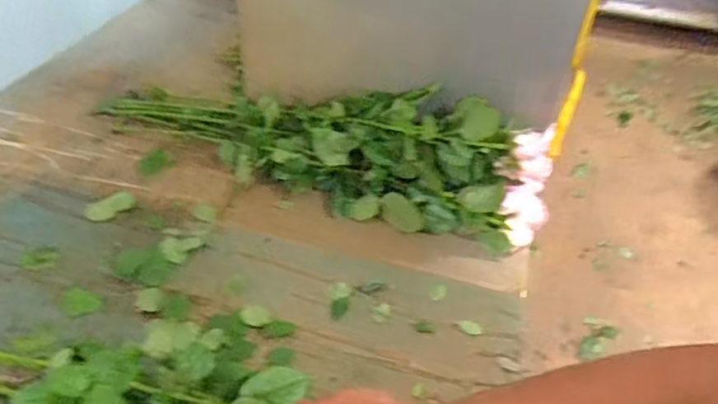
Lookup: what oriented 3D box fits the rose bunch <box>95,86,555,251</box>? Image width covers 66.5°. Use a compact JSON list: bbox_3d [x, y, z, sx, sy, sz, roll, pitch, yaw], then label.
[{"bbox_3d":[-0.088,-0.111,0.876,0.773,0.155,0.164,15,41,10],"label":"rose bunch"}]

